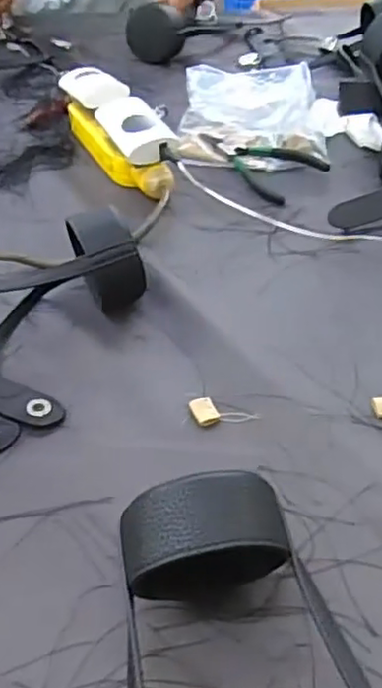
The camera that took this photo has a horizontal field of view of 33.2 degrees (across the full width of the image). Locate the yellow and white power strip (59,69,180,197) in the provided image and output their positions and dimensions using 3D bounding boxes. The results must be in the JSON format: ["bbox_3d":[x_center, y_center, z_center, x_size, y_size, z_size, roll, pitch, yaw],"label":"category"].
[{"bbox_3d":[-0.077,-0.228,0.671,0.054,0.057,0.225,-20,46,-19],"label":"yellow and white power strip"}]

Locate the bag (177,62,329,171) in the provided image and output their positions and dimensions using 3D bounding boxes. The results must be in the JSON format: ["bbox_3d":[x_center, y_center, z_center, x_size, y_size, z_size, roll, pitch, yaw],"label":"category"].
[{"bbox_3d":[0.066,-0.244,0.678,0.154,0.061,0.109,2,43,4],"label":"bag"}]

